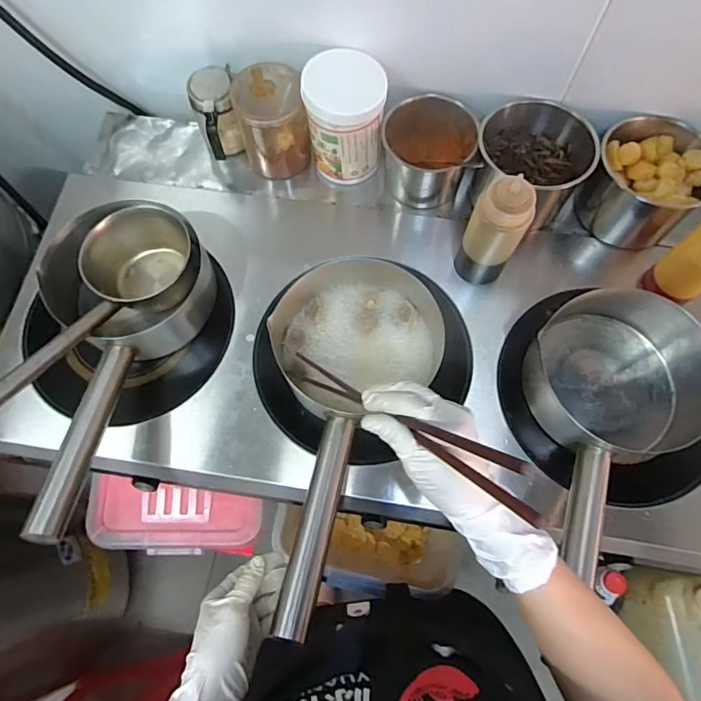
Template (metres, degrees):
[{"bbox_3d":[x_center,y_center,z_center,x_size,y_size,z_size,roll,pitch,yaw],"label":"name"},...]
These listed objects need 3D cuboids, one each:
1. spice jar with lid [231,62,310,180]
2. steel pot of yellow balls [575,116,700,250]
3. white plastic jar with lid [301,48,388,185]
[{"bbox_3d":[-0.117,-0.345,0.745,0.097,0.154,0.102,0,72,1],"label":"spice jar with lid"},{"bbox_3d":[0.429,-0.245,0.712,0.152,0.132,0.143,0,72,1],"label":"steel pot of yellow balls"},{"bbox_3d":[-0.008,-0.333,0.717,0.107,0.163,0.097,-15,72,-4],"label":"white plastic jar with lid"}]

